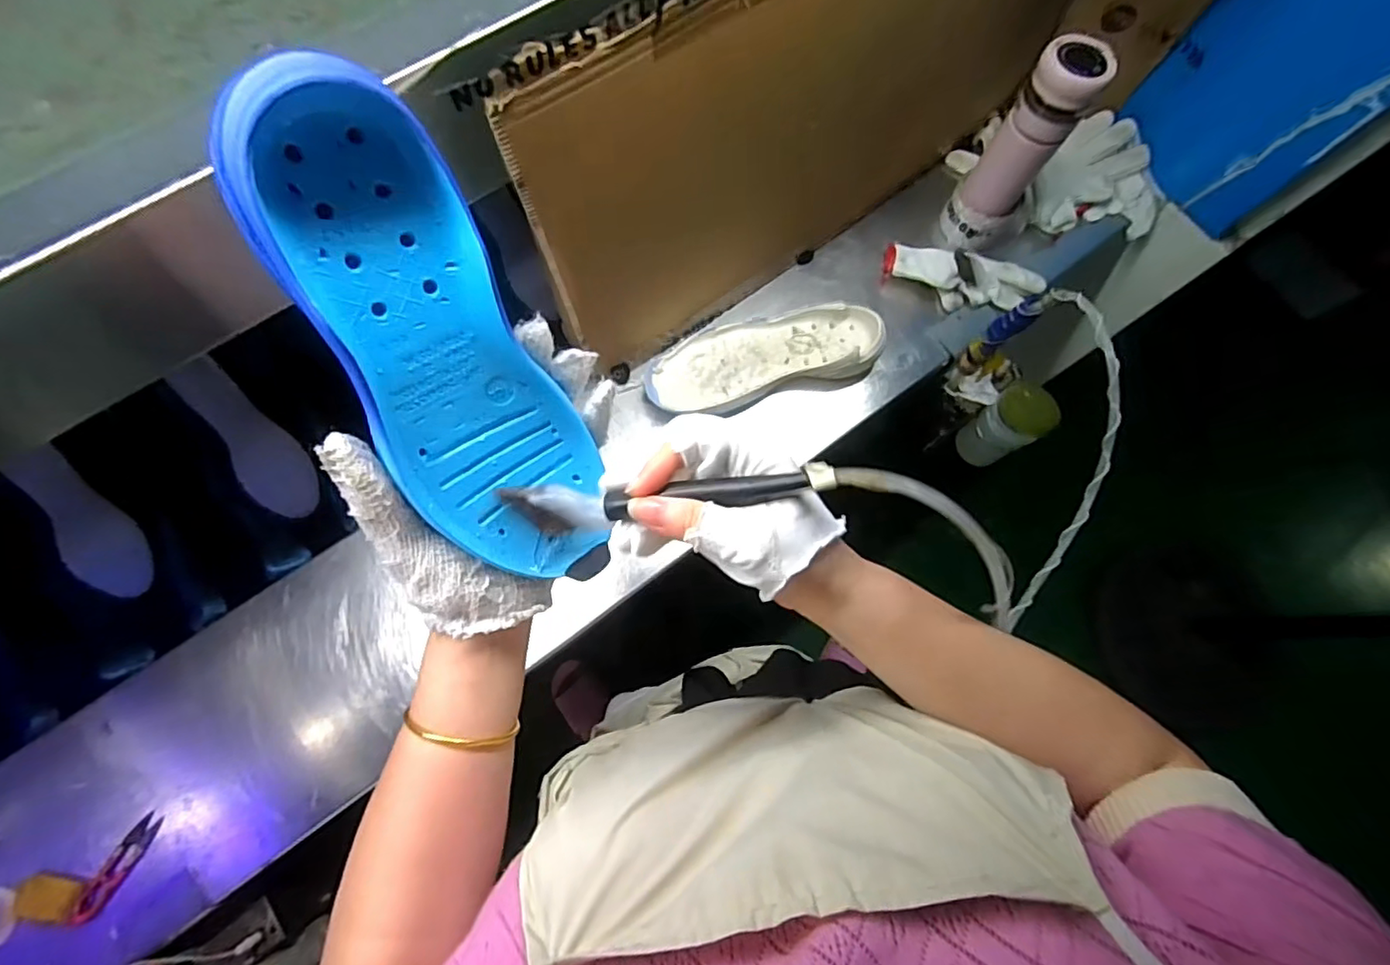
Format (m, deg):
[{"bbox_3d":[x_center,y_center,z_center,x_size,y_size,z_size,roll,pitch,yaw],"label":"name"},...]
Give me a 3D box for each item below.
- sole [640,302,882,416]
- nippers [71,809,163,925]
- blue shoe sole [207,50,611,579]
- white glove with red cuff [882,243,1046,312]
[{"bbox_3d":[0.078,-0.147,0.696,0.275,0.040,0.101,-16,75,-6],"label":"sole"},{"bbox_3d":[-0.554,0.369,0.569,0.026,0.007,0.104,31,75,7],"label":"nippers"},{"bbox_3d":[-0.108,-0.045,0.266,0.078,0.237,0.032,-25,36,-9],"label":"blue shoe sole"},{"bbox_3d":[0.333,-0.255,0.735,0.186,0.030,0.074,4,74,-1],"label":"white glove with red cuff"}]

